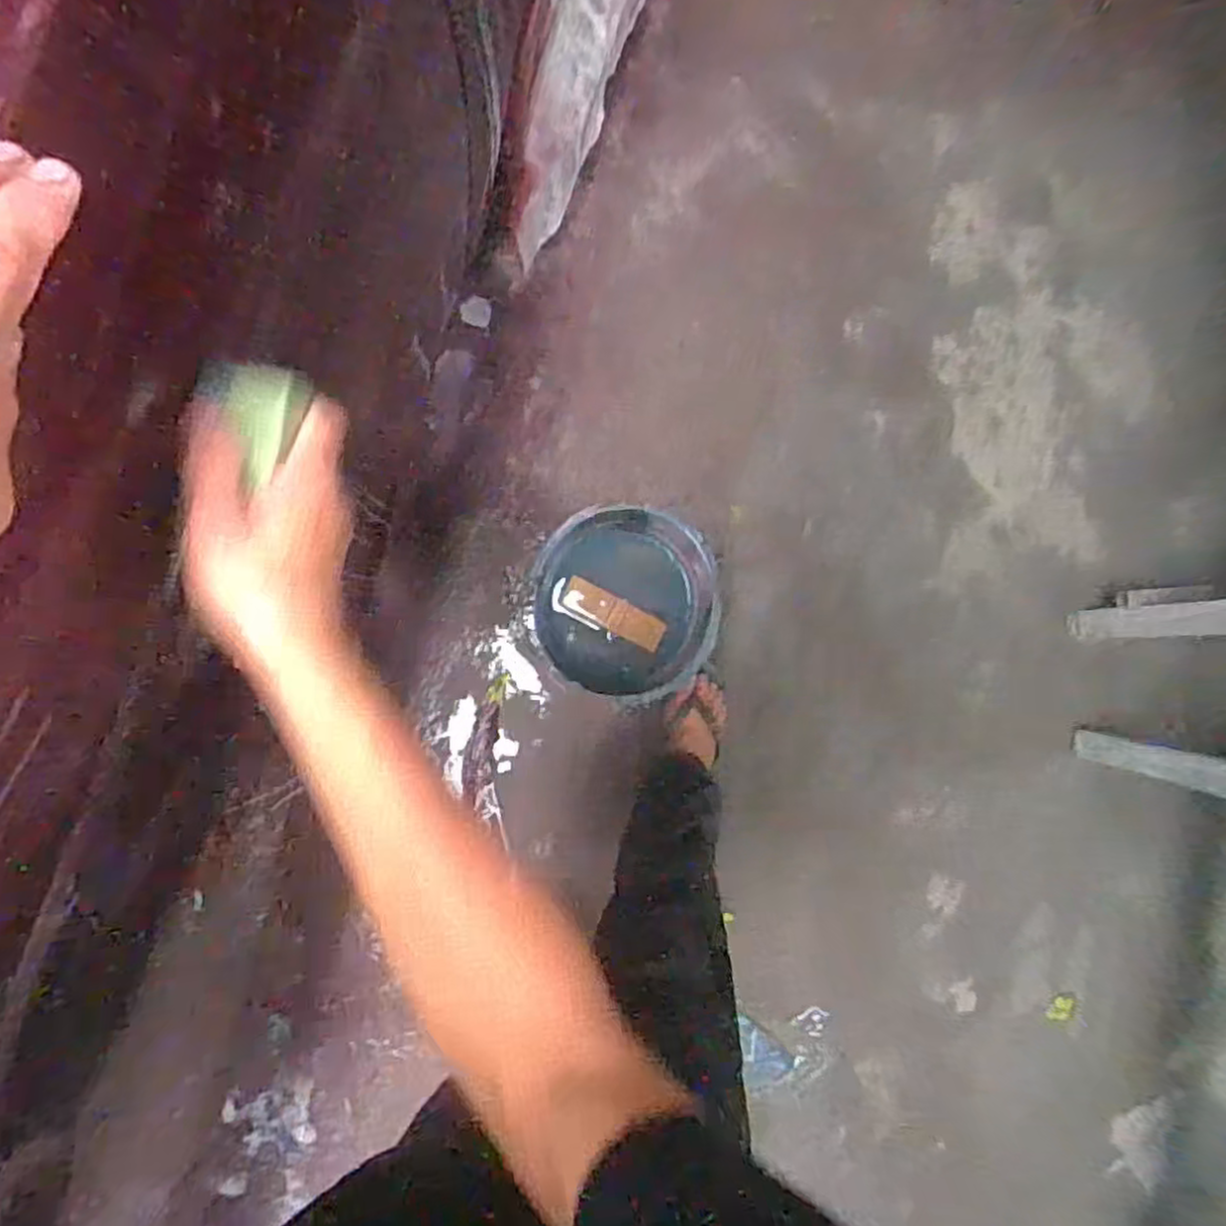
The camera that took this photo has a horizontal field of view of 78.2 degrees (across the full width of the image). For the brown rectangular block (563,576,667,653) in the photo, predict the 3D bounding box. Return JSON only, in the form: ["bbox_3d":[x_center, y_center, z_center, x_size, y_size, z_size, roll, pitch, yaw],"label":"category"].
[{"bbox_3d":[0.002,0.002,1.118,0.156,0.024,0.048,28,86,-2],"label":"brown rectangular block"}]

